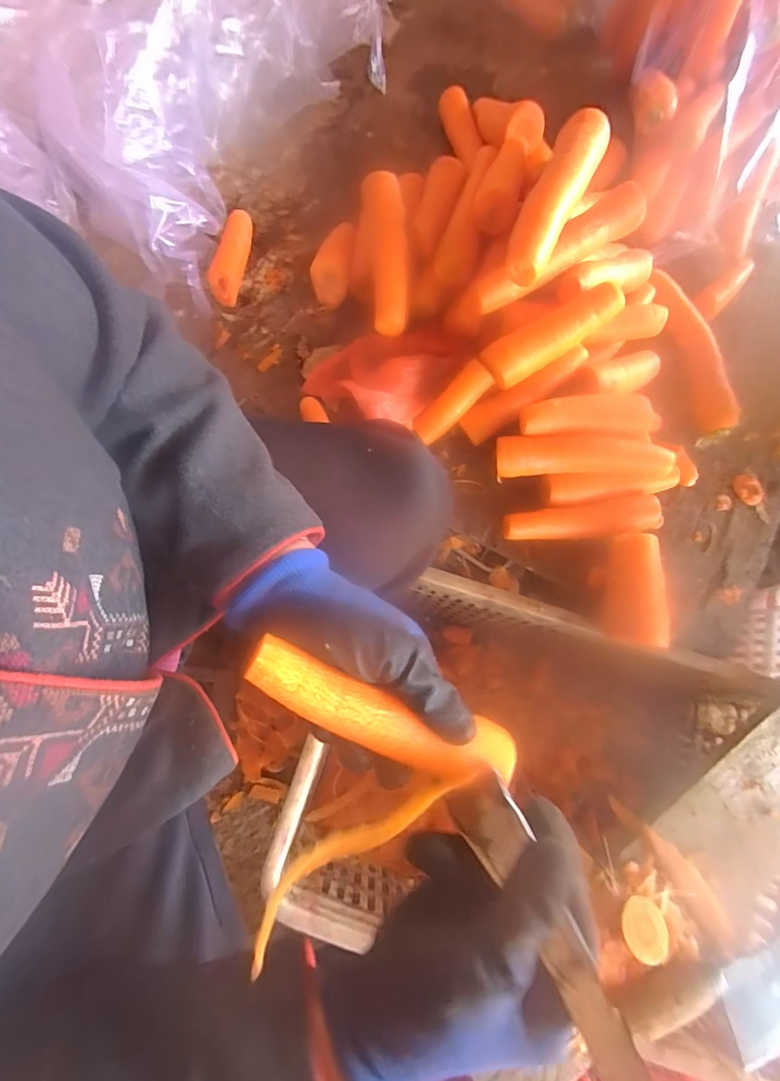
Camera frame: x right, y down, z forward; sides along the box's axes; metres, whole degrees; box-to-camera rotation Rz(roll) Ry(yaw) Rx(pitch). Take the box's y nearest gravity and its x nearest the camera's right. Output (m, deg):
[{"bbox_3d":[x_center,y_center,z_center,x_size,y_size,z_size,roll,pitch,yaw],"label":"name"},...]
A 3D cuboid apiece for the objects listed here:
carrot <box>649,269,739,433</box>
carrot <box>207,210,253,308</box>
[{"bbox_3d":[0.355,-0.222,0.529,0.042,0.037,0.206,-9,76,-4],"label":"carrot"},{"bbox_3d":[-0.187,-0.346,0.544,0.030,0.033,0.116,13,76,1],"label":"carrot"}]

